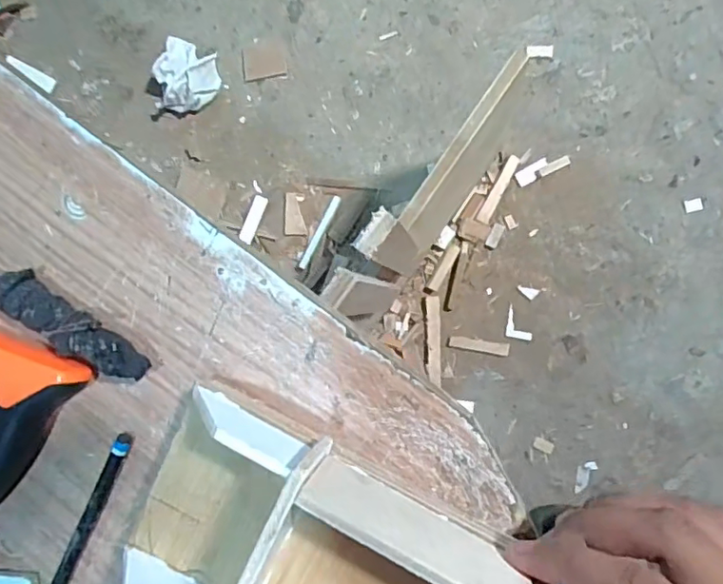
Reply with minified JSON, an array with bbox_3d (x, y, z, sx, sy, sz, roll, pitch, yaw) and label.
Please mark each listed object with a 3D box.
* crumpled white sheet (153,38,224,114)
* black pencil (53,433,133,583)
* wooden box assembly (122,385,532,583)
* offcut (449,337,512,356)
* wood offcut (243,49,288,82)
[{"bbox_3d":[-0.321,-0.405,1.046,0.115,0.060,0.141,9,88,10],"label":"crumpled white sheet"},{"bbox_3d":[-0.134,0.114,0.271,0.008,0.009,0.100,26,93,9],"label":"black pencil"},{"bbox_3d":[-0.019,0.110,0.216,0.156,0.048,0.087,21,90,10],"label":"wooden box assembly"},{"bbox_3d":[0.202,0.091,0.971,0.101,0.005,0.021,9,88,10],"label":"offcut"},{"bbox_3d":[-0.180,-0.425,1.055,0.083,0.004,0.065,-6,86,9],"label":"wood offcut"}]

